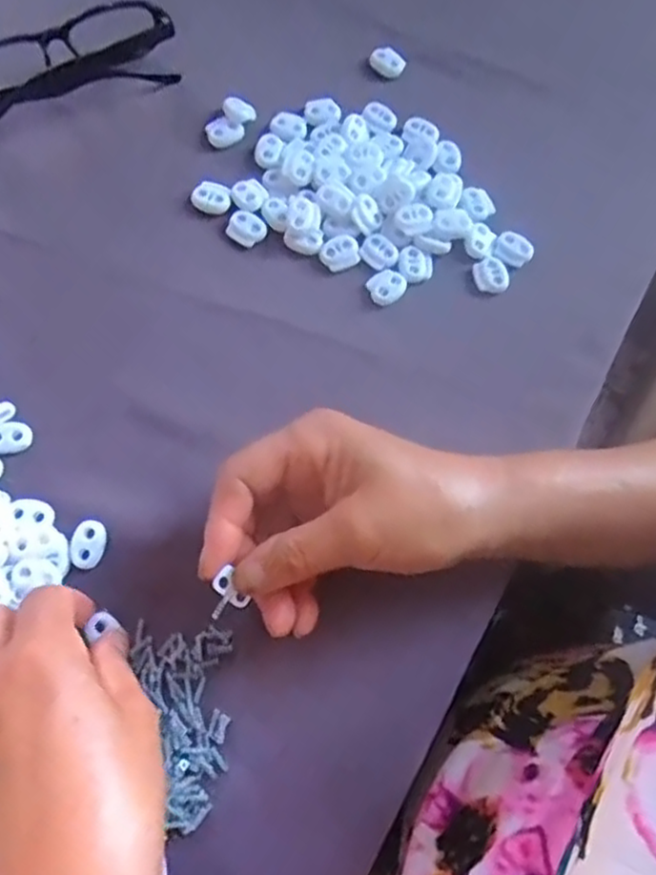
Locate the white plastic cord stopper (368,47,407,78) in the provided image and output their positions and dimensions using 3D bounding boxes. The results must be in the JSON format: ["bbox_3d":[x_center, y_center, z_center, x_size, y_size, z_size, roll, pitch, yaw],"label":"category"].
[{"bbox_3d":[0.039,-0.245,0.452,0.024,0.013,0.011,40,75,10],"label":"white plastic cord stopper"}]

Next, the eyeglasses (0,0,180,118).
[{"bbox_3d":[-0.163,-0.233,0.421,0.136,0.025,0.064,-13,73,-6],"label":"eyeglasses"}]

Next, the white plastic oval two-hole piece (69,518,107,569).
[{"bbox_3d":[-0.115,0.051,0.333,0.016,0.004,0.023,13,76,-13],"label":"white plastic oval two-hole piece"}]

